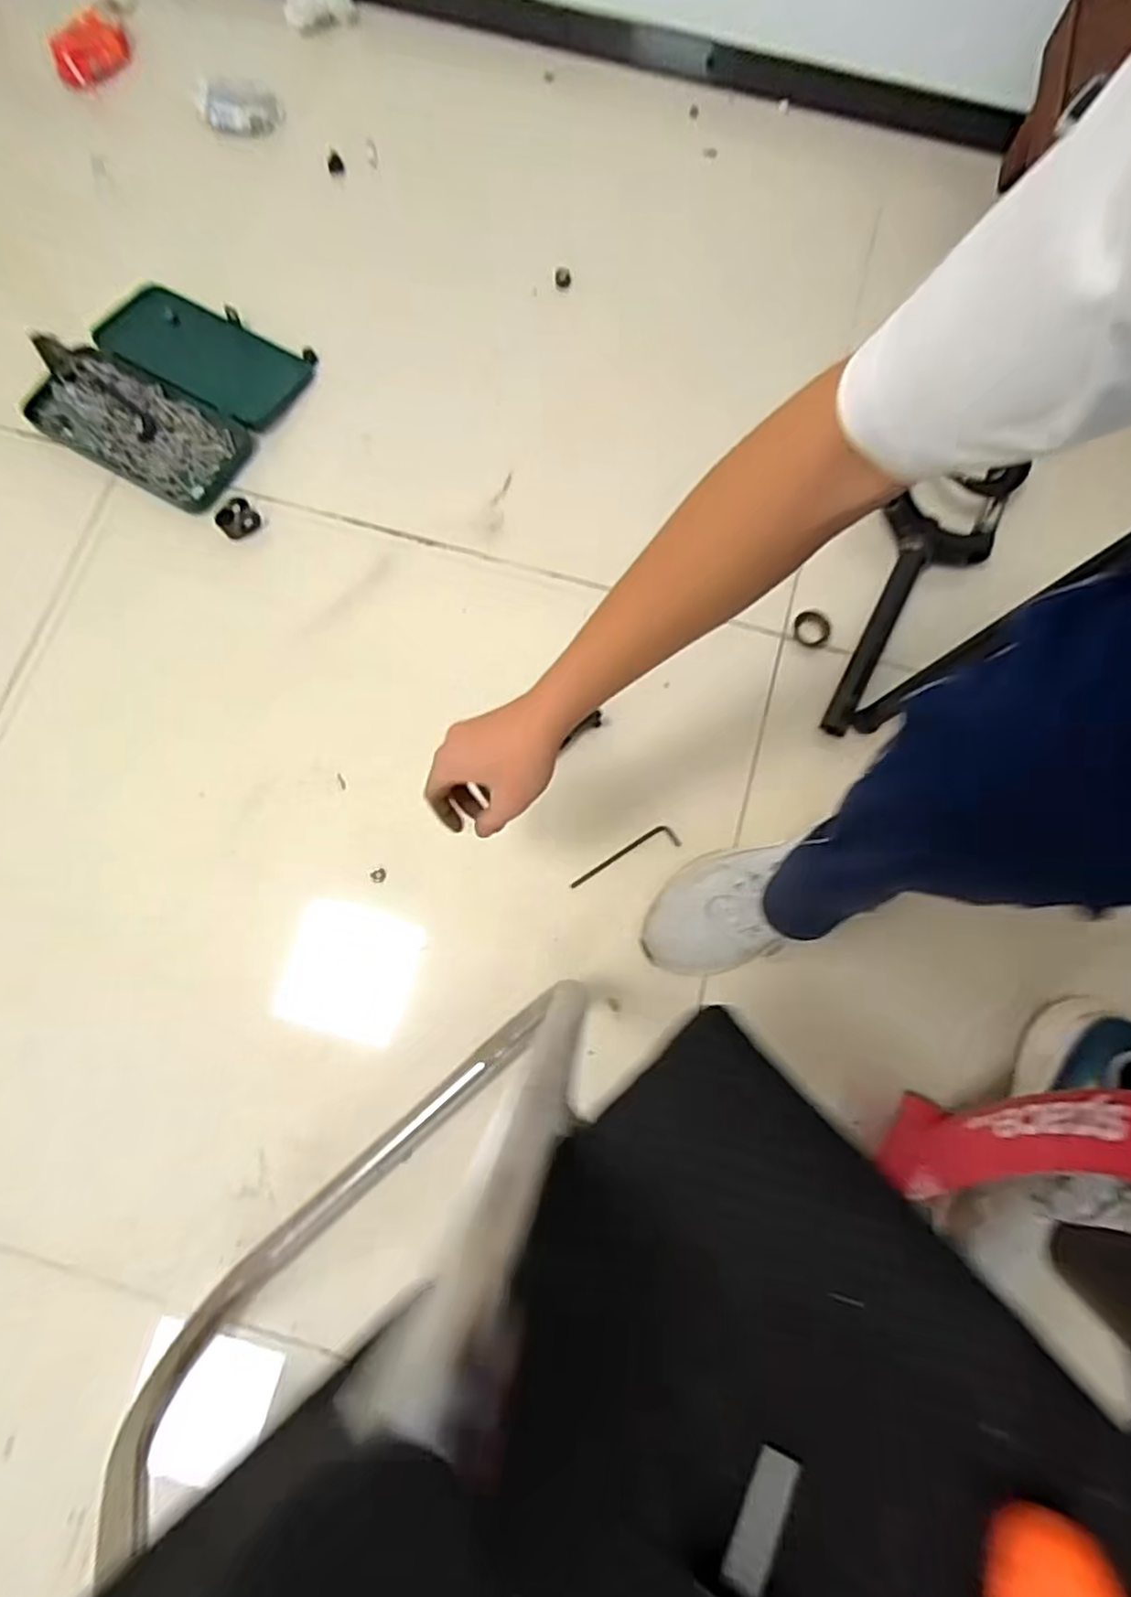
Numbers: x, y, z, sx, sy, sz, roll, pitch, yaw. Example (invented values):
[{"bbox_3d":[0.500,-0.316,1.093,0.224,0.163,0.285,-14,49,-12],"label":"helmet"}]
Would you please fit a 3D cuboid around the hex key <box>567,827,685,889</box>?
[{"bbox_3d":[0.059,0.059,0.743,0.123,0.006,0.026,-21,74,-7],"label":"hex key"}]

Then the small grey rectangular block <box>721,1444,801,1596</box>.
[{"bbox_3d":[0.061,0.224,0.219,0.004,0.014,0.037,45,64,-28],"label":"small grey rectangular block"}]

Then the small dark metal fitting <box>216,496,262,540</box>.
[{"bbox_3d":[-0.372,-0.318,0.795,0.041,0.016,0.042,0,79,-1],"label":"small dark metal fitting"}]

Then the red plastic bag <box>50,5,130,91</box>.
[{"bbox_3d":[-0.609,-0.967,0.910,0.061,0.034,0.108,43,80,4],"label":"red plastic bag"}]

